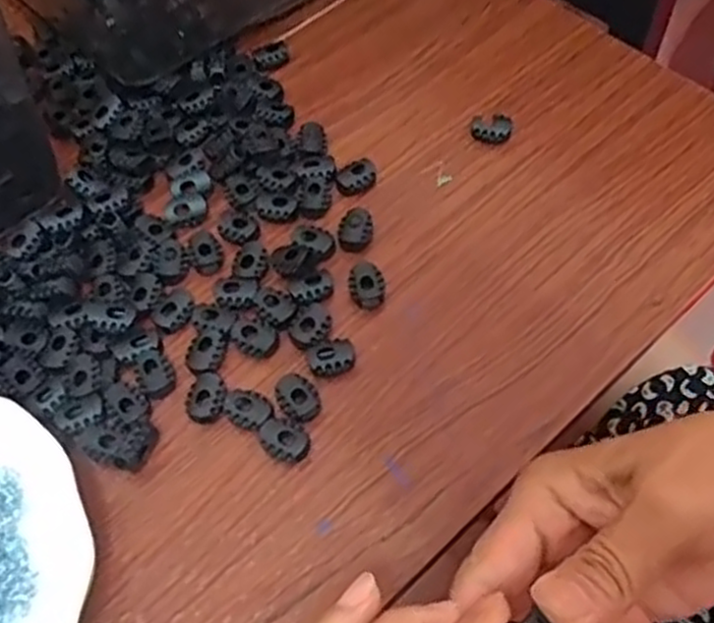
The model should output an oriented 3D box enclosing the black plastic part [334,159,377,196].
[{"bbox_3d":[0.000,-0.072,0.412,0.023,0.010,0.016,-30,62,-17],"label":"black plastic part"}]

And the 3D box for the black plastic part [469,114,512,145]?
[{"bbox_3d":[0.075,-0.101,0.423,0.022,0.009,0.016,-5,58,-3],"label":"black plastic part"}]

